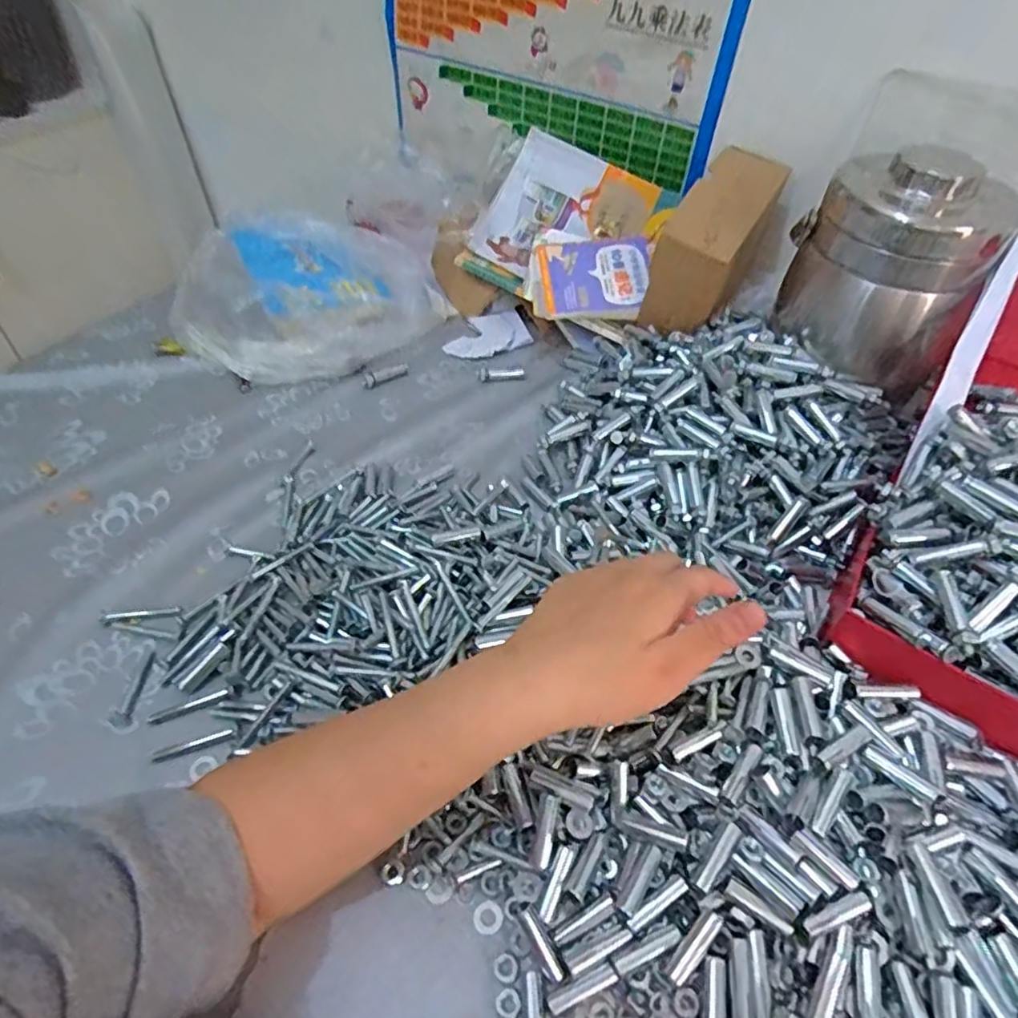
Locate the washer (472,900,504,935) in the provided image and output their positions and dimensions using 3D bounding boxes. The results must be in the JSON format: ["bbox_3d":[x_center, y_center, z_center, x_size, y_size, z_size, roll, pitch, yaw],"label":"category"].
[{"bbox_3d":[-0.012,0.230,0.357,0.016,0.004,0.016,1,48,-1],"label":"washer"}]

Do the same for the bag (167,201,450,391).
[{"bbox_3d":[-0.223,-0.235,0.706,0.218,0.083,0.231,31,54,23],"label":"bag"}]

